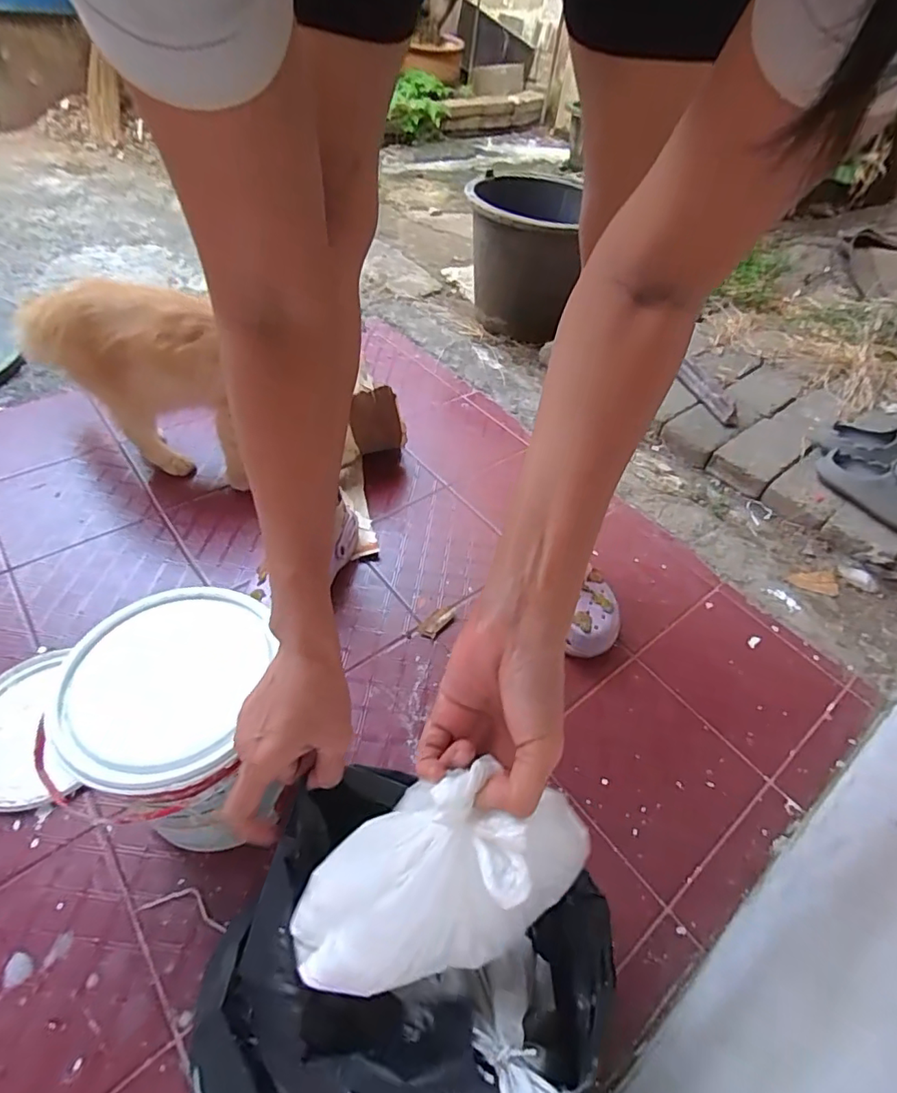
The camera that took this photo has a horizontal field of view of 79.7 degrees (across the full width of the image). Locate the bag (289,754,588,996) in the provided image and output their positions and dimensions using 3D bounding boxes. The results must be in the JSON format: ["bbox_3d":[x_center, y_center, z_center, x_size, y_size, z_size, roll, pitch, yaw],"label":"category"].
[{"bbox_3d":[-0.001,0.196,0.316,0.093,0.208,0.075,21,33,-41],"label":"bag"}]

